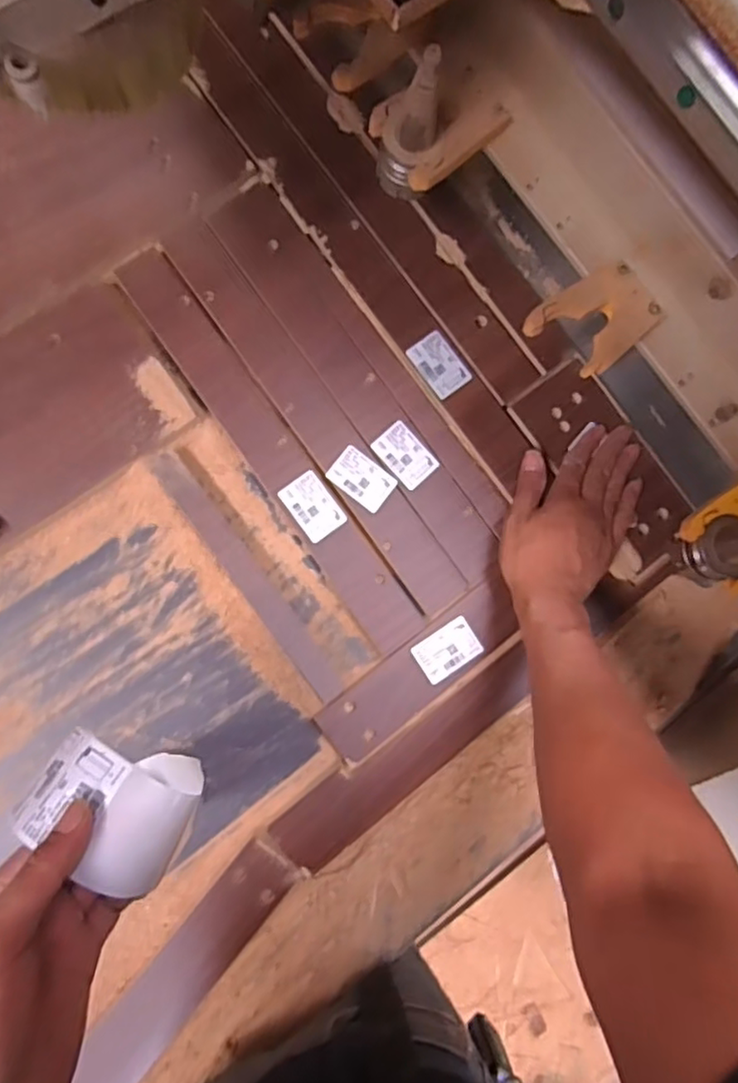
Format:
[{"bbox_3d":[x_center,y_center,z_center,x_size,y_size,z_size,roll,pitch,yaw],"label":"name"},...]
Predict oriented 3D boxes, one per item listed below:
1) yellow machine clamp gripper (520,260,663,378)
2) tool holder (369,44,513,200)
[{"bbox_3d":[0.182,-0.177,0.495,0.105,0.016,0.069,-39,89,-9],"label":"yellow machine clamp gripper"},{"bbox_3d":[0.057,-0.330,0.482,0.097,0.105,0.071,-39,93,-8],"label":"tool holder"}]

